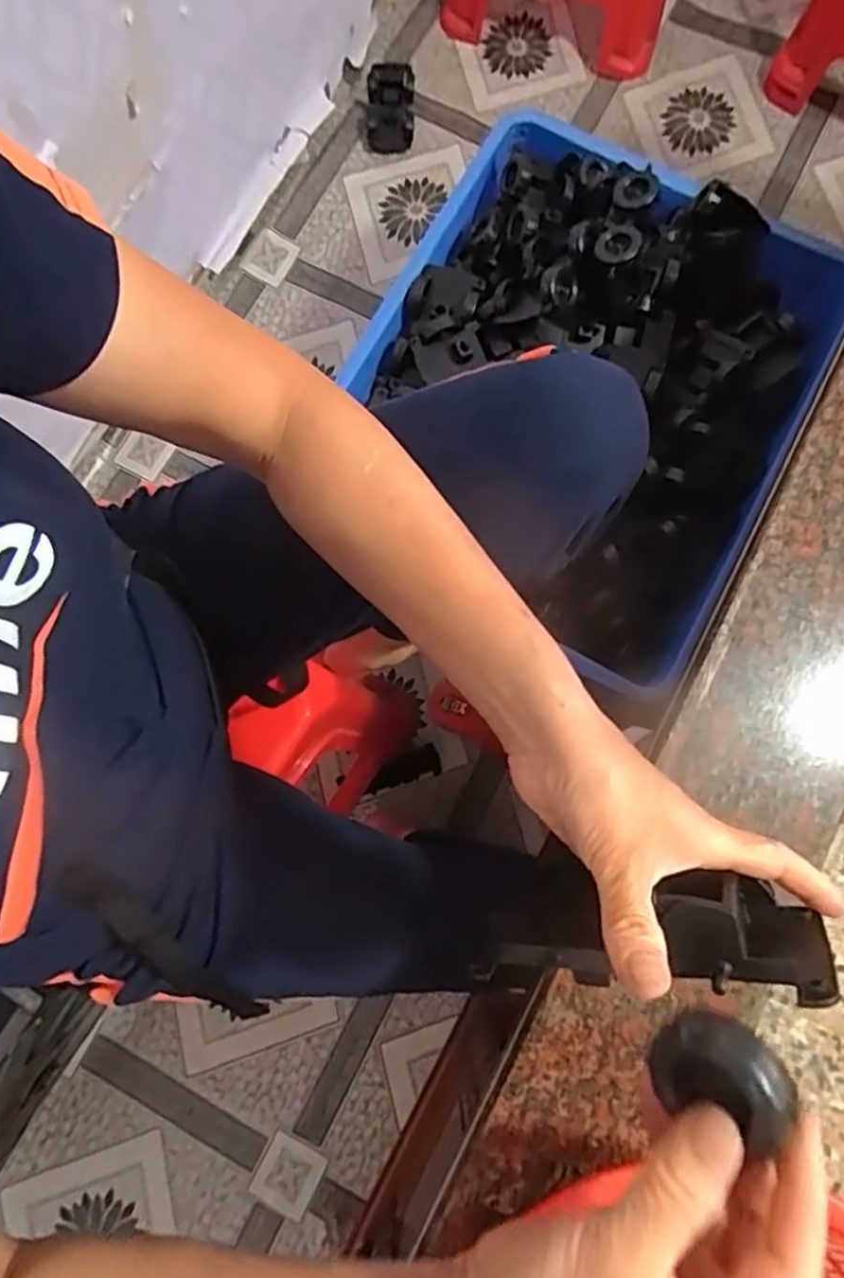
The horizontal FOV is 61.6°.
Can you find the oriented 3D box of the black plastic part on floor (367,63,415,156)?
[{"bbox_3d":[-0.057,-0.948,1.267,0.087,0.049,0.146,0,78,0],"label":"black plastic part on floor"}]

